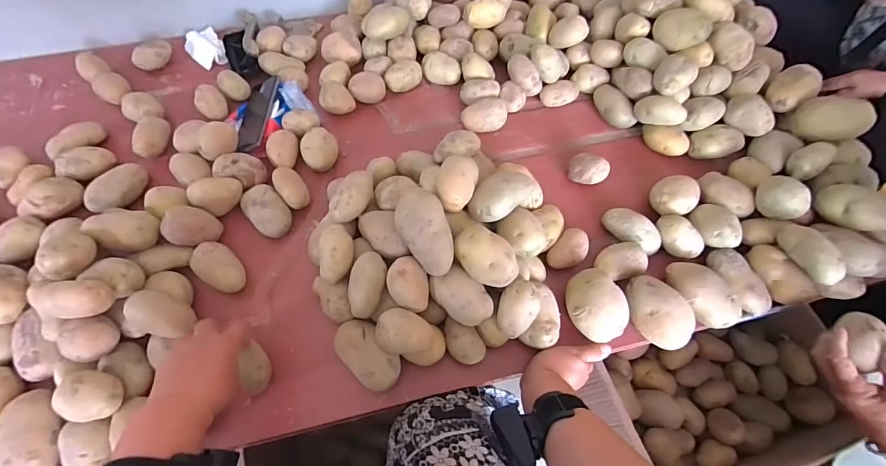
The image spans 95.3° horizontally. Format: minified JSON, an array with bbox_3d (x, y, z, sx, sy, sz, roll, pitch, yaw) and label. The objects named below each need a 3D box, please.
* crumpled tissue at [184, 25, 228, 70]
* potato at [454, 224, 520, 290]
[{"bbox_3d":[-0.451,-0.351,0.775,0.062,0.026,0.102,-37,69,-17],"label":"crumpled tissue"},{"bbox_3d":[0.052,0.030,0.489,0.051,0.044,0.079,-38,70,-17],"label":"potato"}]

